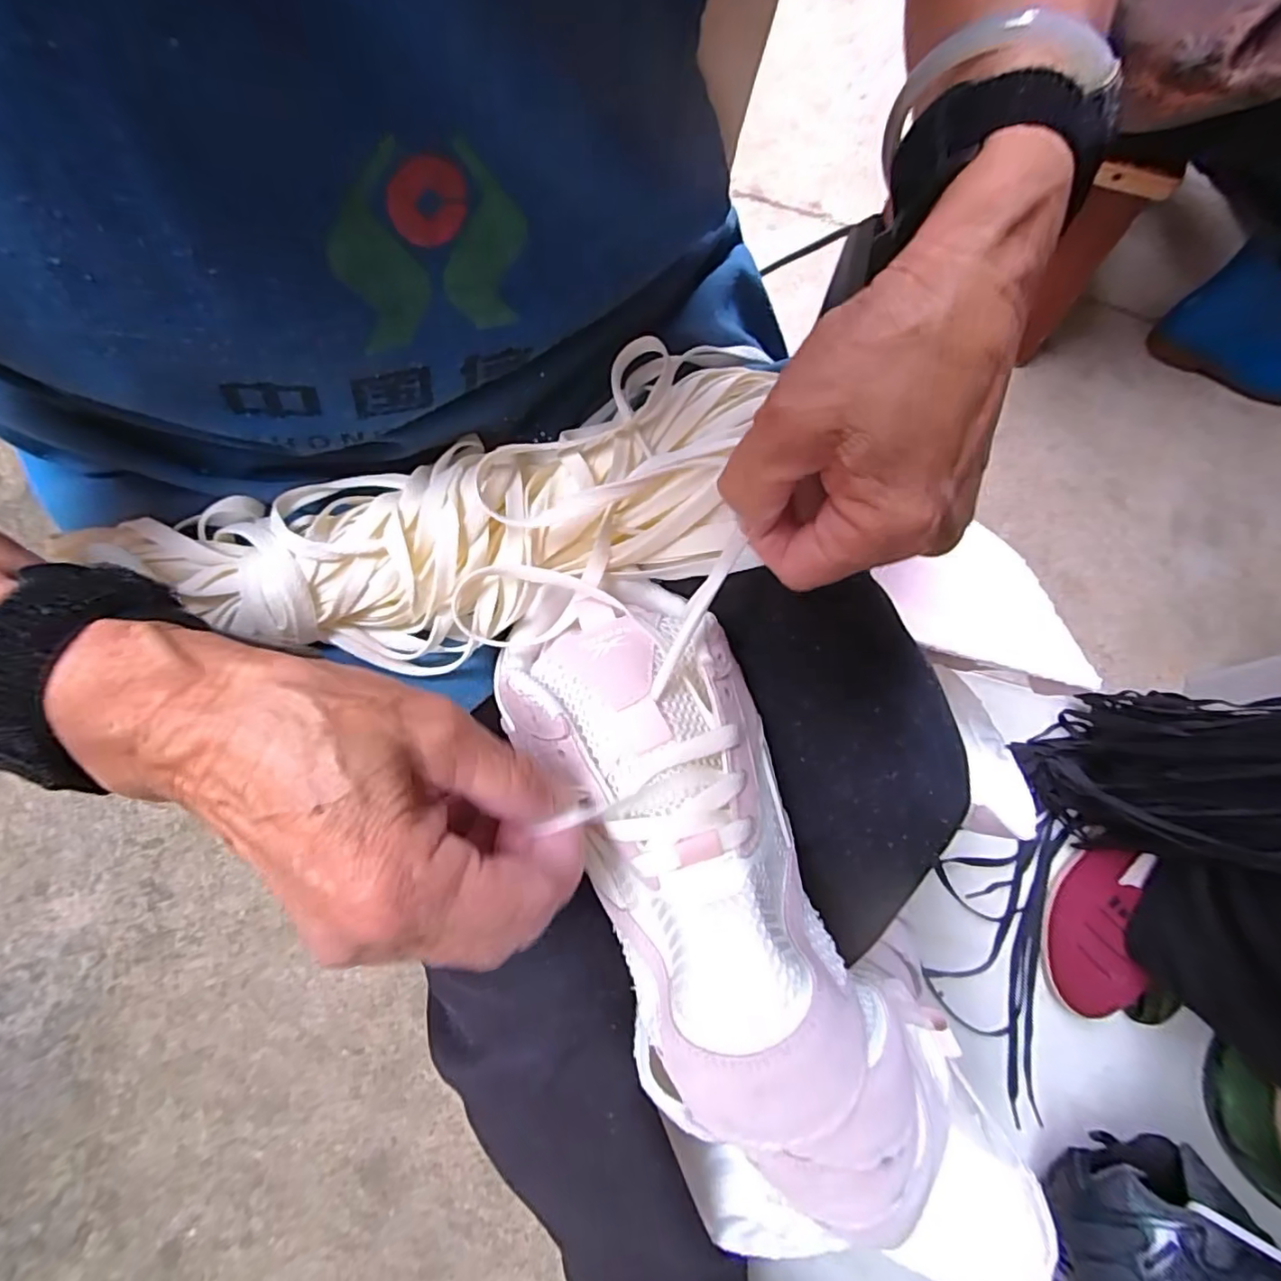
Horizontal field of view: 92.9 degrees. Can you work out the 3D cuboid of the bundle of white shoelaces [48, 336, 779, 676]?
[{"bbox_3d":[-0.073,-0.051,0.271,0.319,0.046,0.108,-18,75,-9],"label":"bundle of white shoelaces"}]

